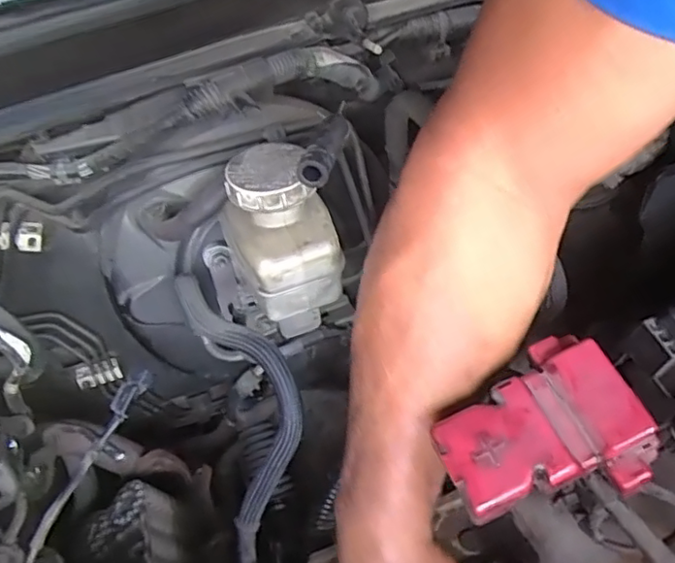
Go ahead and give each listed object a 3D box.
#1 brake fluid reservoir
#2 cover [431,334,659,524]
[{"bbox_3d":[-0.035,-0.030,0.387,0.067,0.096,0.073,-16,43,-11],"label":"brake fluid reservoir"},{"bbox_3d":[0.100,0.077,0.304,0.098,0.032,0.076,-25,58,-4],"label":"cover"}]

